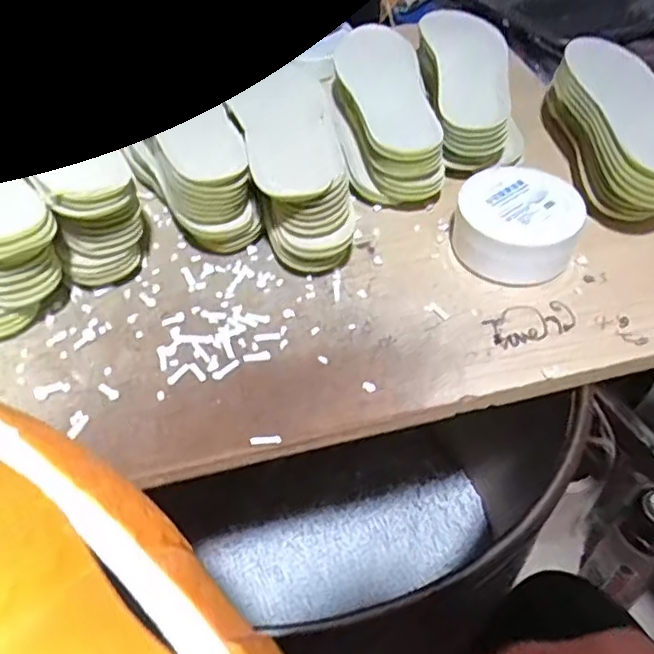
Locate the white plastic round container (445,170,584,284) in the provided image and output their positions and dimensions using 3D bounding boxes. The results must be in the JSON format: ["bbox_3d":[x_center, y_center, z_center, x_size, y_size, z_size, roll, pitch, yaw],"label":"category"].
[{"bbox_3d":[0.166,-0.088,0.552,0.097,0.059,0.095,0,46,0],"label":"white plastic round container"}]

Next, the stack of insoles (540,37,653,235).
[{"bbox_3d":[0.281,-0.179,0.598,0.087,0.090,0.227,-1,46,0],"label":"stack of insoles"}]

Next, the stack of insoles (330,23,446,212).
[{"bbox_3d":[0.061,-0.212,0.668,0.096,0.063,0.238,-5,46,-4],"label":"stack of insoles"}]

